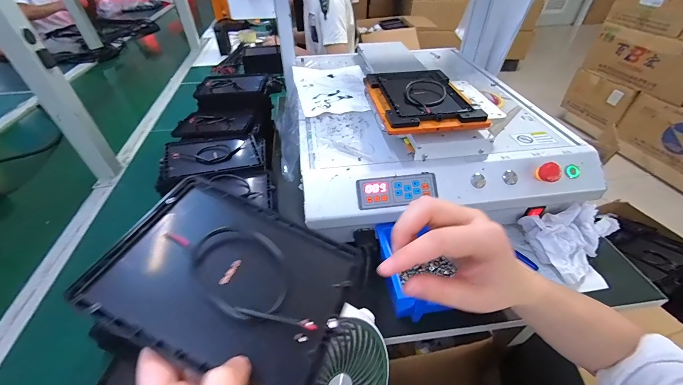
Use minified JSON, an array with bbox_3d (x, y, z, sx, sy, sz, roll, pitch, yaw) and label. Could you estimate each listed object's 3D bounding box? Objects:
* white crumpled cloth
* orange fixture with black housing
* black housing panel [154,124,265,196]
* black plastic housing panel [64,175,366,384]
[{"bbox_3d":[0.368,0.086,0.454,0.128,0.050,0.126,-12,79,-9],"label":"white crumpled cloth"},{"bbox_3d":[0.133,-0.158,0.476,0.158,0.028,0.205,-4,42,-4],"label":"orange fixture with black housing"},{"bbox_3d":[-0.236,-0.068,0.545,0.190,0.027,0.141,-19,45,-19],"label":"black housing panel"},{"bbox_3d":[-0.076,0.057,0.207,0.160,0.009,0.115,25,48,5],"label":"black plastic housing panel"}]

